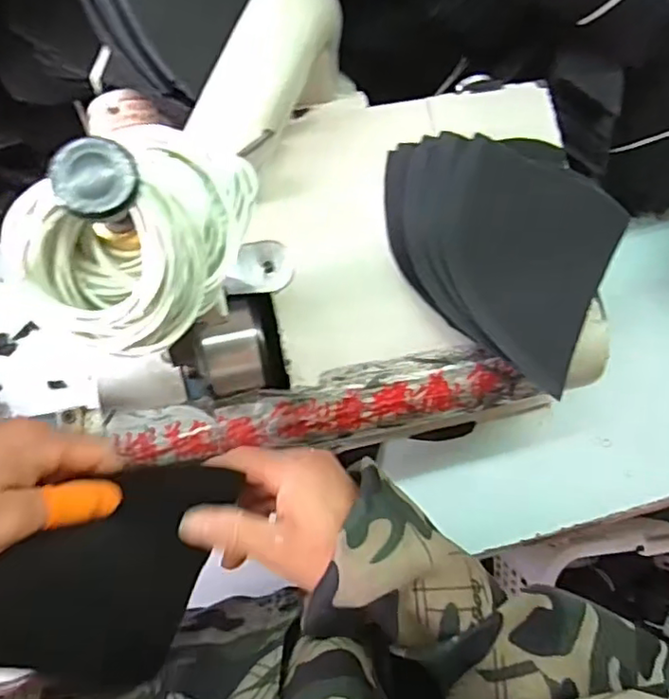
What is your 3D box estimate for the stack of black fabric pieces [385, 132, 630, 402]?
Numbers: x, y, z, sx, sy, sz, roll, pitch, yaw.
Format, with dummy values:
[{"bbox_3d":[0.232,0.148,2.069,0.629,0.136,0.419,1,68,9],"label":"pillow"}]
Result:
[{"bbox_3d":[0.111,-0.078,0.399,0.165,0.026,0.137,38,82,-4],"label":"stack of black fabric pieces"}]

